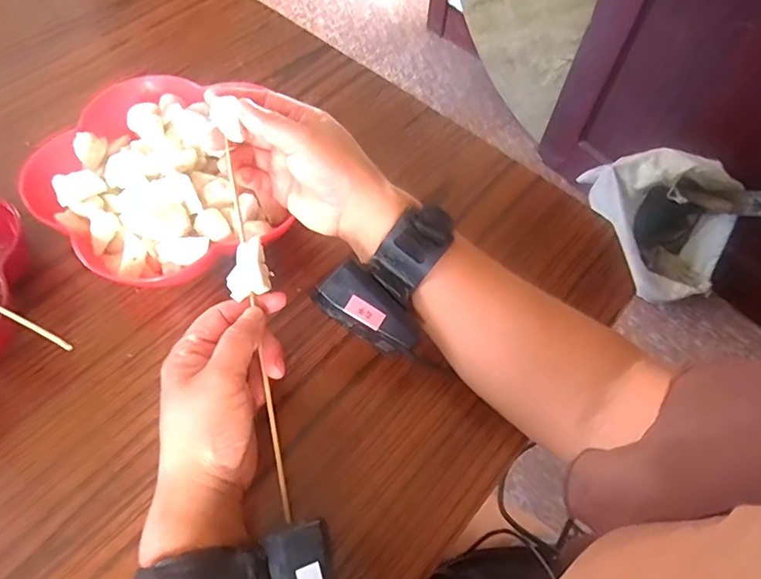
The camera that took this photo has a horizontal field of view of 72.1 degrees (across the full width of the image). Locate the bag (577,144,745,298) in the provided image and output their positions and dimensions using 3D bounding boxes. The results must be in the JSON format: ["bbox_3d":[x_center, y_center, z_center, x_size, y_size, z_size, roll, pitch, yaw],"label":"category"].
[{"bbox_3d":[0.579,-0.144,1.084,0.330,0.268,0.183,27,62,13],"label":"bag"}]

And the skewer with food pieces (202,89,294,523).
[{"bbox_3d":[-0.076,0.021,0.323,0.023,0.017,0.230,-10,83,-8],"label":"skewer with food pieces"}]

